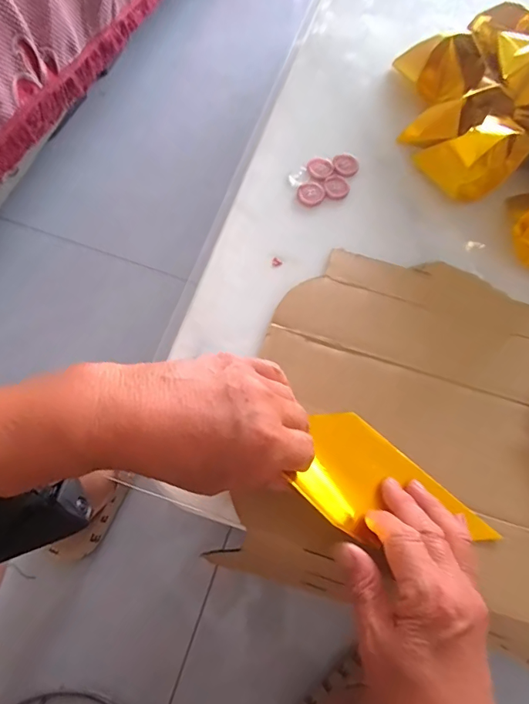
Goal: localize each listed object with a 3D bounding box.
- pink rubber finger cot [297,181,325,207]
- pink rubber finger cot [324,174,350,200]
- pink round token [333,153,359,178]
[{"bbox_3d":[0.043,-0.149,0.430,0.024,0.004,0.026,2,68,-4],"label":"pink rubber finger cot"},{"bbox_3d":[0.068,-0.157,0.435,0.024,0.004,0.026,2,68,-4],"label":"pink rubber finger cot"},{"bbox_3d":[0.079,-0.181,0.444,0.024,0.004,0.025,2,68,-4],"label":"pink round token"}]

